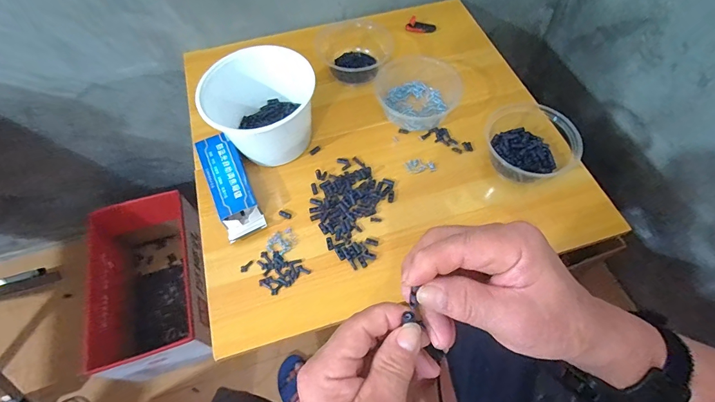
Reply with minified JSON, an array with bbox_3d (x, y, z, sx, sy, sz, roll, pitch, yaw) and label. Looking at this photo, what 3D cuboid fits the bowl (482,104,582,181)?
[{"bbox_3d":[0.258,-0.089,0.573,0.141,0.075,0.130,0,59,0],"label":"bowl"}]

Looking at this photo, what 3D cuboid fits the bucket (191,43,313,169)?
[{"bbox_3d":[-0.141,-0.134,0.571,0.150,0.108,0.133,0,59,0],"label":"bucket"}]

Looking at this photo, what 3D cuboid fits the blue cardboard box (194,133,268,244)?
[{"bbox_3d":[-0.193,-0.027,0.565,0.058,0.032,0.174,-23,62,-12],"label":"blue cardboard box"}]

